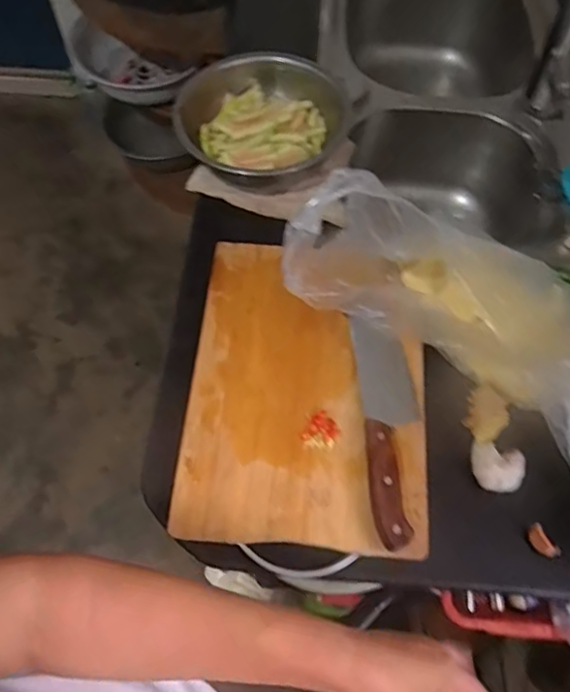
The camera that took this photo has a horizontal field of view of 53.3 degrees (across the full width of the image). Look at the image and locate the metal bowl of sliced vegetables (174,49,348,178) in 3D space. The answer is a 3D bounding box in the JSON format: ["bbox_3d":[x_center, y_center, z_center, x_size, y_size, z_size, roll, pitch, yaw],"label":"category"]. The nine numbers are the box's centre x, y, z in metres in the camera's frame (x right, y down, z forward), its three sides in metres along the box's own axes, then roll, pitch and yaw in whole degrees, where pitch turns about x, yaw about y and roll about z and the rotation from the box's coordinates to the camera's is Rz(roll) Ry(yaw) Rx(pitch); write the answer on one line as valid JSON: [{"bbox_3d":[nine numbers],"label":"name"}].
[{"bbox_3d":[-0.035,-0.310,0.749,0.206,0.067,0.178,-30,66,-16],"label":"metal bowl of sliced vegetables"}]

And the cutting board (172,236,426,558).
[{"bbox_3d":[0.025,0.036,0.598,0.240,0.022,0.331,4,62,1],"label":"cutting board"}]

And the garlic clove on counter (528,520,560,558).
[{"bbox_3d":[0.239,0.182,0.530,0.013,0.019,0.032,-18,63,-11],"label":"garlic clove on counter"}]

